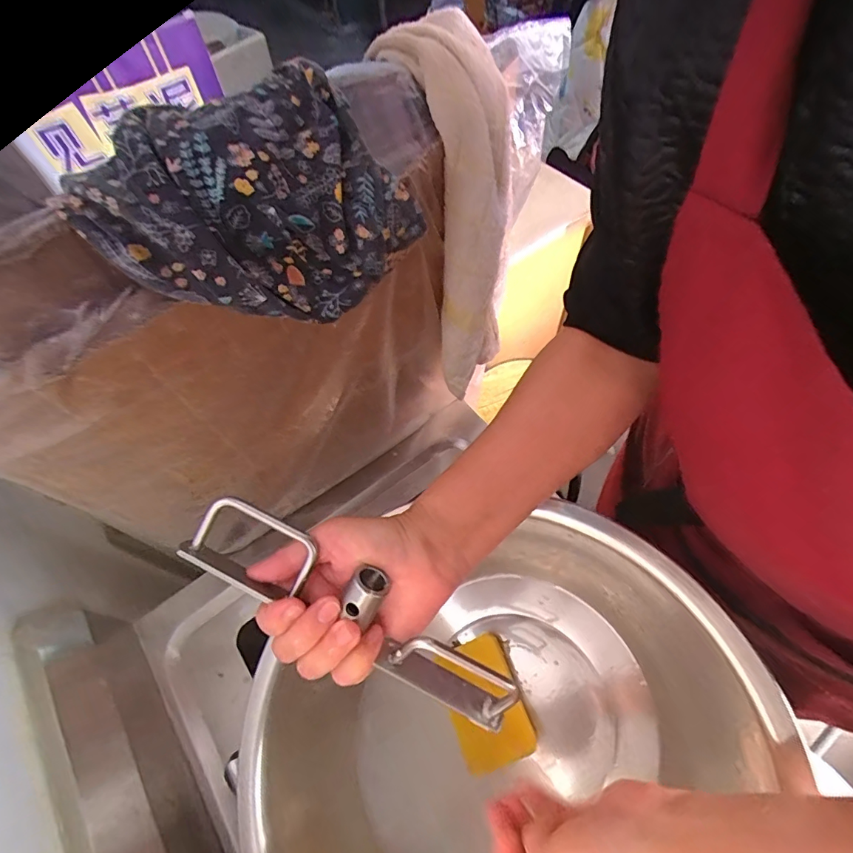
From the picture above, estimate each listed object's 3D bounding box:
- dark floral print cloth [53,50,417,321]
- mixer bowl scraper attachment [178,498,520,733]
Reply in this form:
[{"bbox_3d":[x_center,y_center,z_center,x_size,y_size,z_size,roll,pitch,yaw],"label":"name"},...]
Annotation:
[{"bbox_3d":[-0.100,-0.130,0.276,0.173,0.091,0.109,-38,64,-17],"label":"dark floral print cloth"},{"bbox_3d":[-0.046,0.119,0.284,0.225,0.042,0.045,33,65,2],"label":"mixer bowl scraper attachment"}]

